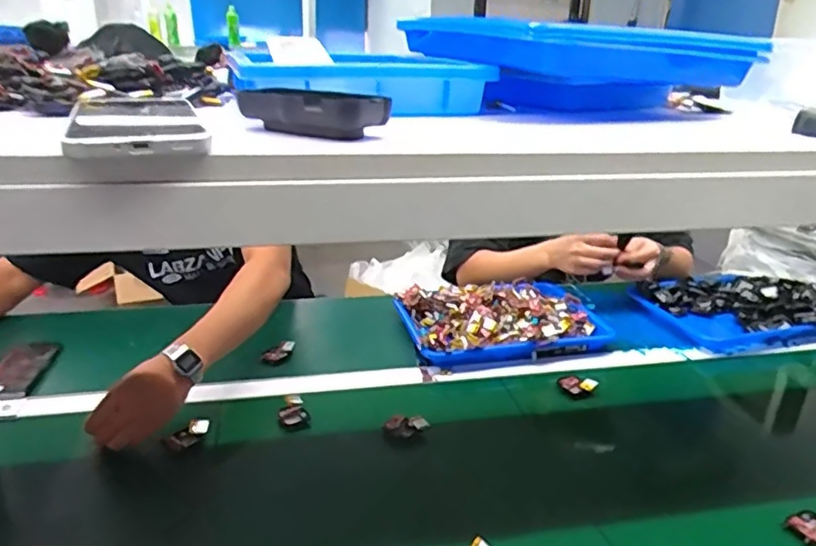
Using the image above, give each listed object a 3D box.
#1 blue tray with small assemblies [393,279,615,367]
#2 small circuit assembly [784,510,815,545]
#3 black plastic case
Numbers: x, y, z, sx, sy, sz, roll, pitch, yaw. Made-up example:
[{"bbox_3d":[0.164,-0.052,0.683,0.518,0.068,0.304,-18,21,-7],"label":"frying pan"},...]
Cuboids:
[{"bbox_3d":[0.155,0.076,1.039,0.339,0.053,0.232,-6,22,-17],"label":"blue tray with small assemblies"},{"bbox_3d":[0.437,0.268,0.651,0.049,0.022,0.039,-7,22,-20],"label":"small circuit assembly"},{"bbox_3d":[-0.066,-0.110,0.420,0.105,0.031,0.045,13,24,27],"label":"black plastic case"}]

